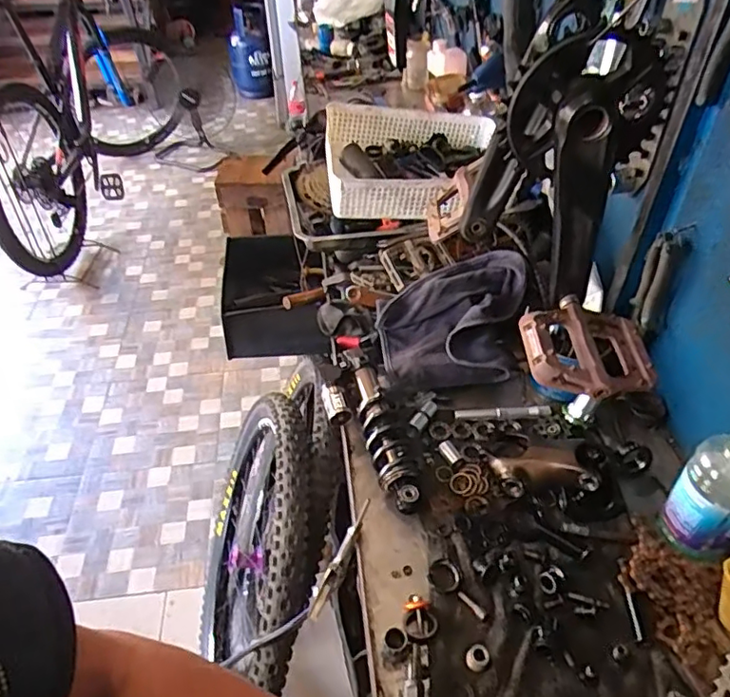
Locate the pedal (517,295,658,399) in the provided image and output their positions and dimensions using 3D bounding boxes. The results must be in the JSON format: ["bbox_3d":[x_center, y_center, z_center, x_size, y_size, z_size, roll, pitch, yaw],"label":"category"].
[{"bbox_3d":[0.196,-0.004,0.517,0.109,0.028,0.105,-3,43,-2],"label":"pedal"}]

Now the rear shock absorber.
[{"bbox_3d":[0.024,0.110,0.743,0.052,0.050,0.206,-10,43,-9],"label":"rear shock absorber"}]

